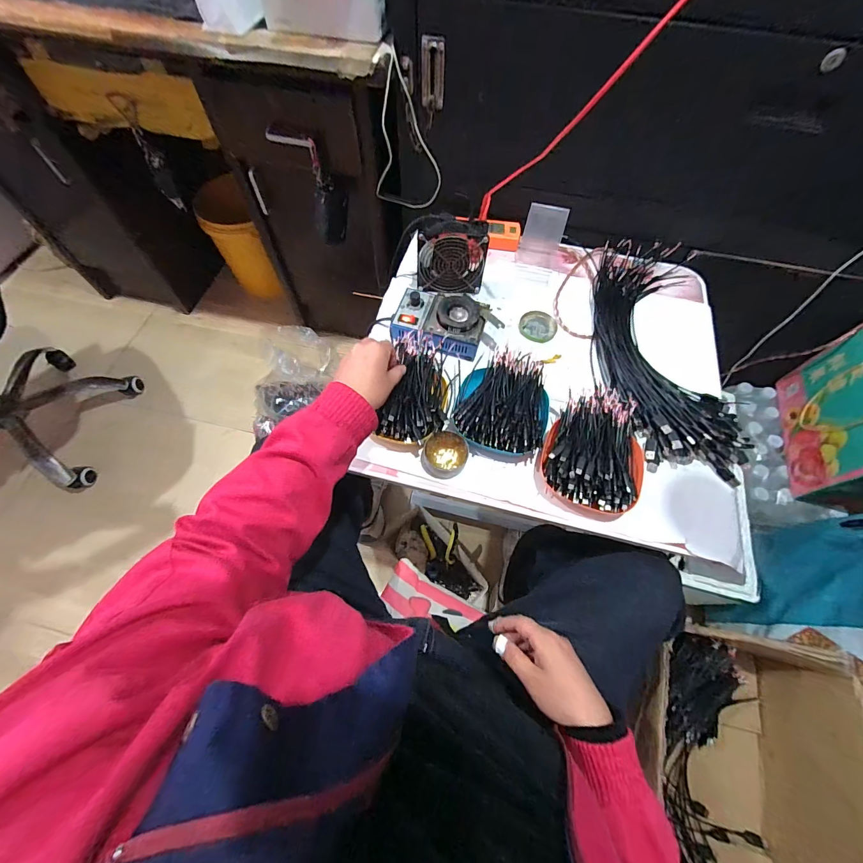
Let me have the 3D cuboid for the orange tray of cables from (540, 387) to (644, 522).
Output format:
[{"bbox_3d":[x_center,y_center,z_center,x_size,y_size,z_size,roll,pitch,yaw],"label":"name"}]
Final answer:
[{"bbox_3d":[0.235,0.022,0.523,0.136,0.067,0.190,21,65,9],"label":"orange tray of cables"}]

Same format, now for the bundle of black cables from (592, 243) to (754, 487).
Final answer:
[{"bbox_3d":[0.388,-0.152,0.645,0.191,0.028,0.471,1,64,-1],"label":"bundle of black cables"}]

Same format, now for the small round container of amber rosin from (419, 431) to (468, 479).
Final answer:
[{"bbox_3d":[0.020,0.032,0.540,0.059,0.028,0.066,33,68,14],"label":"small round container of amber rosin"}]

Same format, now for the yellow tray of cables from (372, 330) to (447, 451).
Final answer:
[{"bbox_3d":[-0.019,-0.063,0.553,0.092,0.057,0.180,11,67,4],"label":"yellow tray of cables"}]

